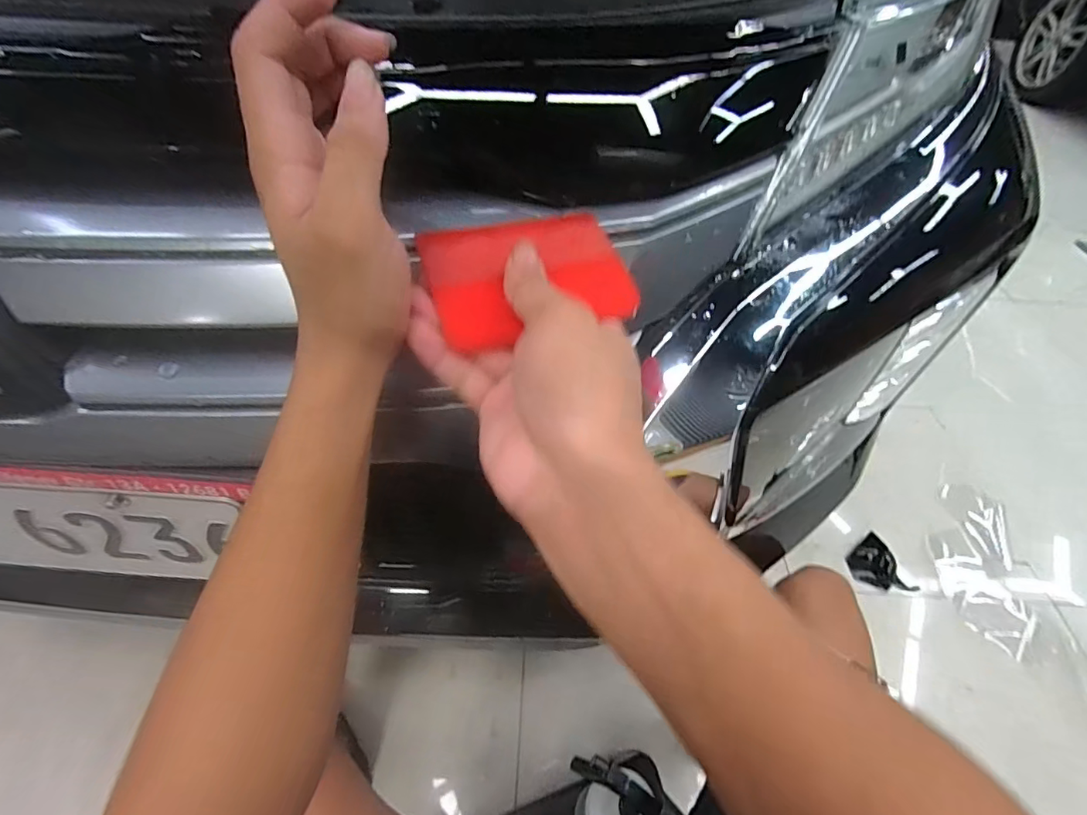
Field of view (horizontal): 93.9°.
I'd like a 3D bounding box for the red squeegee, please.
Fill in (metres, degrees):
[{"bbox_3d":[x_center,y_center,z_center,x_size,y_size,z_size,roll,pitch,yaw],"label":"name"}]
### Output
[{"bbox_3d":[-0.009,-0.071,0.269,0.101,0.009,0.079,-17,66,-14],"label":"red squeegee"}]

